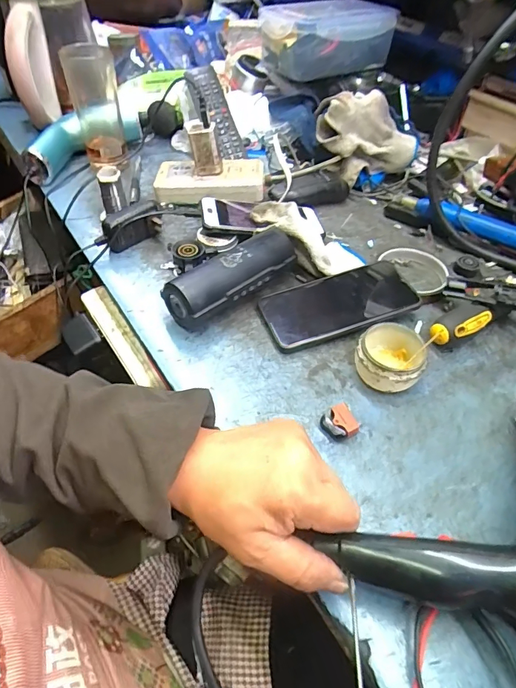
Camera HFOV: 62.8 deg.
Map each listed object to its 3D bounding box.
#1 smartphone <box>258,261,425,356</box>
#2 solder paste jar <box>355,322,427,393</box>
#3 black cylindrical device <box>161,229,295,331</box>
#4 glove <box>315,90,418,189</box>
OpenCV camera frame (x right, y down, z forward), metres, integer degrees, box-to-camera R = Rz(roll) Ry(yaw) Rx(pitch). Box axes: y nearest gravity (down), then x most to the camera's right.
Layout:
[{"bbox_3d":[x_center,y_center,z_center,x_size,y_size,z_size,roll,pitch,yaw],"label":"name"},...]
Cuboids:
[{"bbox_3d":[0.085,-0.044,0.449,0.159,0.012,0.078,-17,52,-10],"label":"smartphone"},{"bbox_3d":[0.122,0.016,0.395,0.058,0.039,0.063,1,48,-2],"label":"solder paste jar"},{"bbox_3d":[-0.025,-0.070,0.453,0.154,0.052,0.056,-30,56,-26],"label":"black cylindrical device"},{"bbox_3d":[0.155,-0.294,0.611,0.141,0.114,0.071,-12,50,-13],"label":"glove"}]

